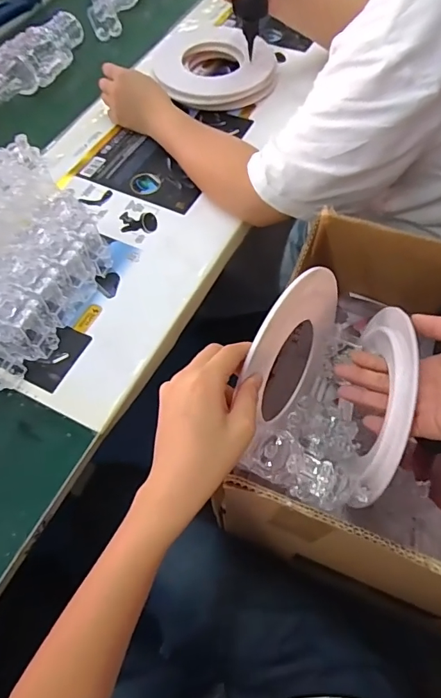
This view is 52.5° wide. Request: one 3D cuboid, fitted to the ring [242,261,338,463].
[{"bbox_3d":[0.064,0.009,0.402,0.009,0.157,0.166,23,28,30],"label":"ring"}]

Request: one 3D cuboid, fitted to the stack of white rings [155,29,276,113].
[{"bbox_3d":[-0.002,-0.471,0.739,0.187,0.042,0.193,4,61,4],"label":"stack of white rings"}]

